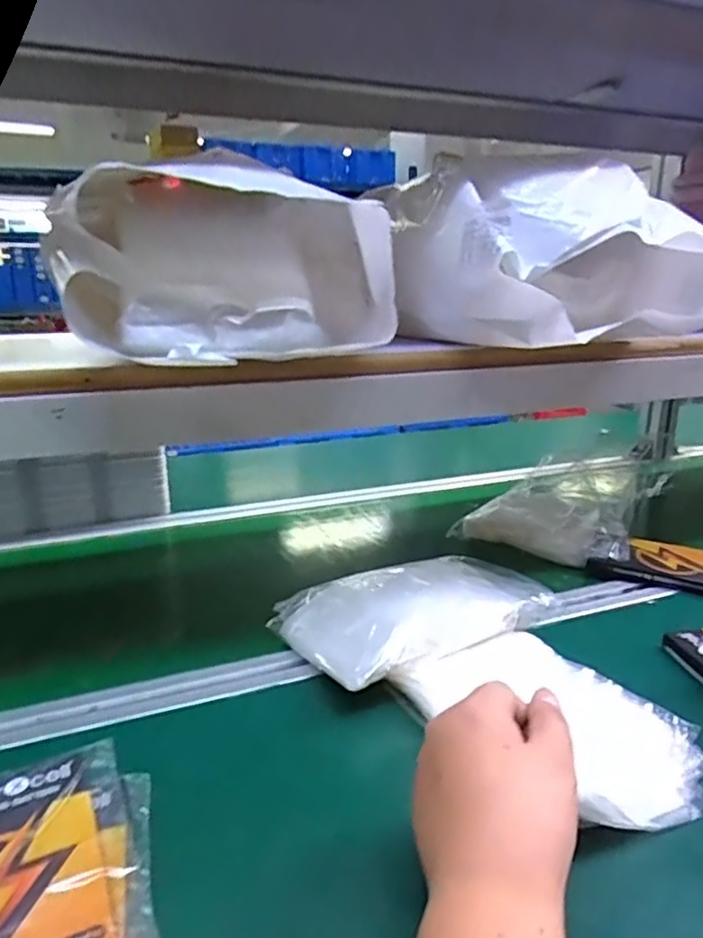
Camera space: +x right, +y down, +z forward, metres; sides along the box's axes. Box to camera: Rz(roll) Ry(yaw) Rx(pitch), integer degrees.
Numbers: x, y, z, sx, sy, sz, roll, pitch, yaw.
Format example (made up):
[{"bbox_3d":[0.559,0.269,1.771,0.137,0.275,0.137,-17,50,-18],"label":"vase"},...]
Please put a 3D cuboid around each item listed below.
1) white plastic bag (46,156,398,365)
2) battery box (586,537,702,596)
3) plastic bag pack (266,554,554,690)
[{"bbox_3d":[-0.083,-0.143,0.441,0.224,0.124,0.138,-6,17,-20],"label":"white plastic bag"},{"bbox_3d":[0.312,0.097,0.654,0.130,0.025,0.079,8,18,25],"label":"battery box"},{"bbox_3d":[0.050,0.118,0.532,0.197,0.044,0.133,-11,19,-33],"label":"plastic bag pack"}]

